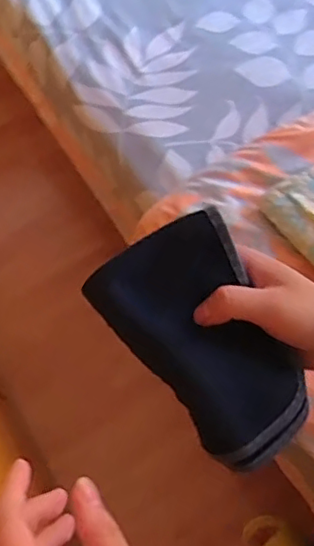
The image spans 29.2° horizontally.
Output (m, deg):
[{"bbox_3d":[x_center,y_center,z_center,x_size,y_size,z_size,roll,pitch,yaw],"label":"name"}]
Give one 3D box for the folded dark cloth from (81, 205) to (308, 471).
[{"bbox_3d":[0.034,0.041,0.370,0.089,0.039,0.144,-35,72,-12],"label":"folded dark cloth"}]

